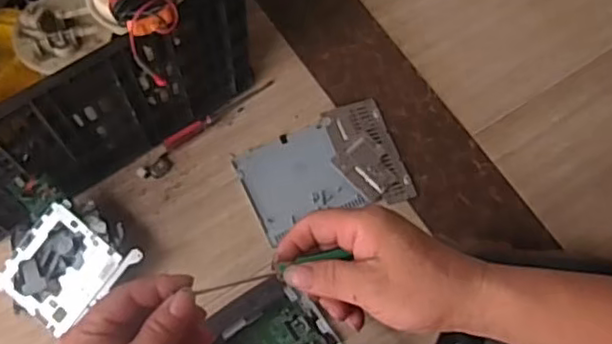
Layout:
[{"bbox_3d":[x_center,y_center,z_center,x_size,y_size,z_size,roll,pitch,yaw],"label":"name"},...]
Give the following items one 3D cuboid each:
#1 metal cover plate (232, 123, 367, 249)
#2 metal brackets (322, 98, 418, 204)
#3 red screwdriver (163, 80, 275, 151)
[{"bbox_3d":[-0.015,0.010,0.995,0.152,0.013,0.144,-23,71,-10],"label":"metal cover plate"},{"bbox_3d":[0.096,-0.031,1.013,0.100,0.021,0.176,-17,70,-8],"label":"metal brackets"},{"bbox_3d":[-0.135,-0.095,1.021,0.198,0.016,0.015,-34,75,-13],"label":"red screwdriver"}]

